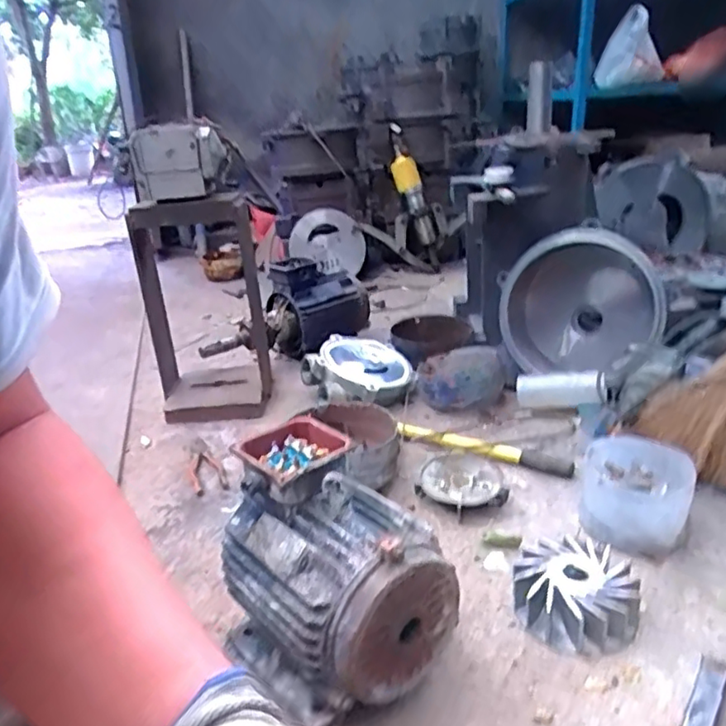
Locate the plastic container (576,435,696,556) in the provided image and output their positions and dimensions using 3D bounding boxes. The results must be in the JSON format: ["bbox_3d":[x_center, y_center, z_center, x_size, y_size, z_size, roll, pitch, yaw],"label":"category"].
[{"bbox_3d":[0.389,0.189,0.885,0.144,0.094,0.154,9,25,27],"label":"plastic container"}]

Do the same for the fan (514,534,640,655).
[{"bbox_3d":[0.257,0.275,0.745,0.135,0.056,0.146,-3,22,1],"label":"fan"}]

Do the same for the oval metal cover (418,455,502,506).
[{"bbox_3d":[0.159,0.192,1.001,0.124,0.029,0.114,4,23,16],"label":"oval metal cover"}]

